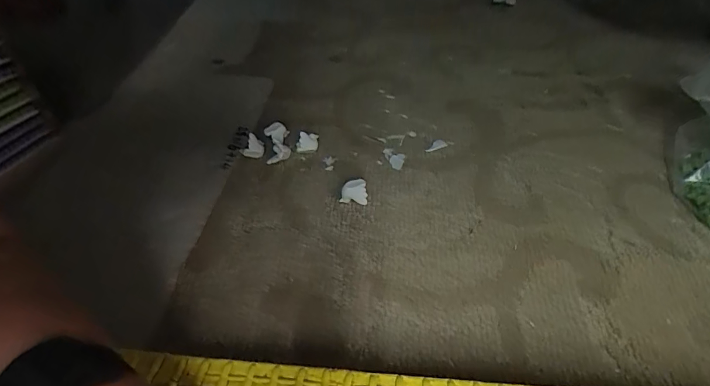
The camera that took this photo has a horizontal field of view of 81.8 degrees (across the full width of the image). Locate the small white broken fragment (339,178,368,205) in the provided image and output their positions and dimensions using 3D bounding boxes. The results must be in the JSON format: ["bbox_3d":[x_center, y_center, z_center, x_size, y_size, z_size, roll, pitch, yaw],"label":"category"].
[{"bbox_3d":[0.000,-0.002,0.435,0.027,0.023,0.017,9,46,9],"label":"small white broken fragment"}]

